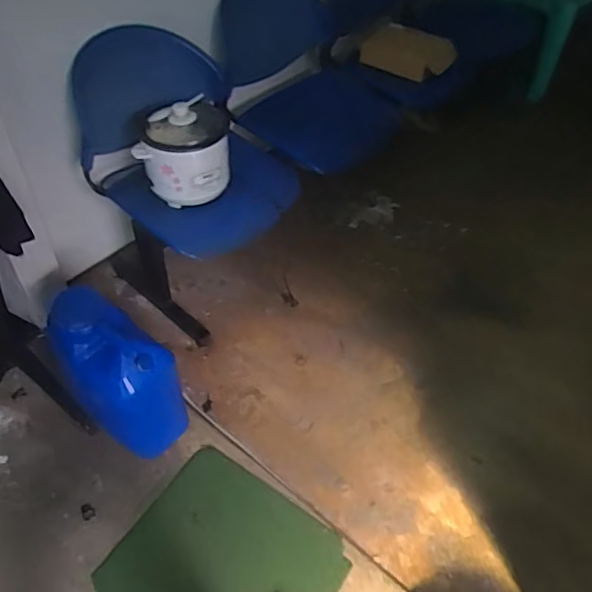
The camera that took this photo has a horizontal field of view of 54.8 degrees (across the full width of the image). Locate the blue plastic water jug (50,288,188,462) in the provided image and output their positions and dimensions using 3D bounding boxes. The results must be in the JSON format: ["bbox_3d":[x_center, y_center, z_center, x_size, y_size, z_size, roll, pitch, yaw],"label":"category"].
[{"bbox_3d":[-0.438,0.208,1.421,0.274,0.425,0.182,35,57,21],"label":"blue plastic water jug"}]

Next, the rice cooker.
[{"bbox_3d":[-0.317,-0.418,1.621,0.259,0.229,0.247,-4,52,-8],"label":"rice cooker"}]

